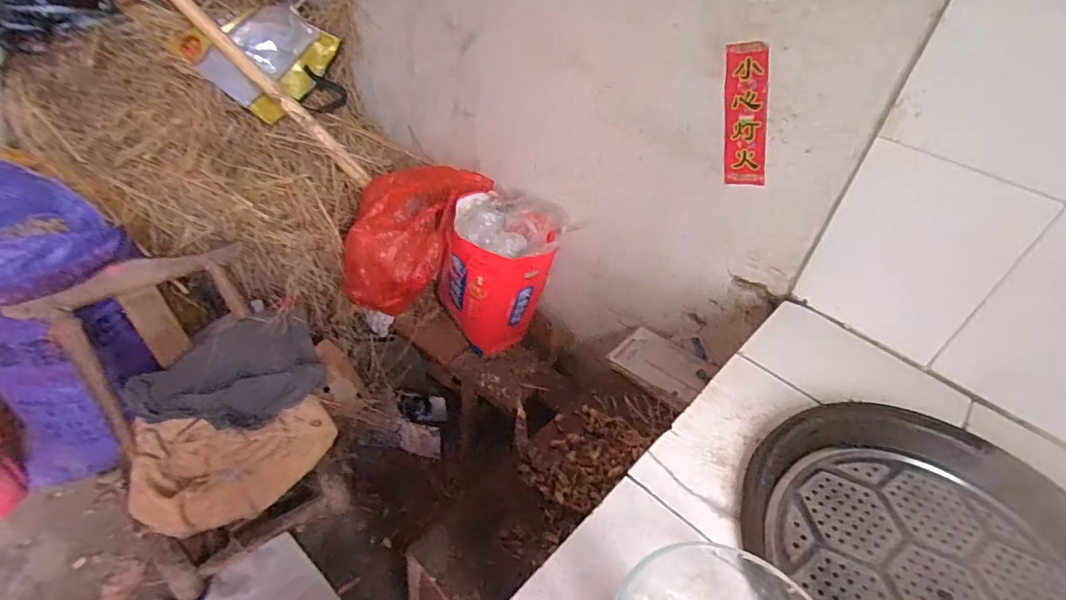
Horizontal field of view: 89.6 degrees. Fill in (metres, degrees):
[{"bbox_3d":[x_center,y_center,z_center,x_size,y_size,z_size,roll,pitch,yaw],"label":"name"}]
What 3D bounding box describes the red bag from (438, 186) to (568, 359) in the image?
[{"bbox_3d":[-0.100,-0.063,1.506,0.323,0.407,0.231,0,40,-8],"label":"red bag"}]

